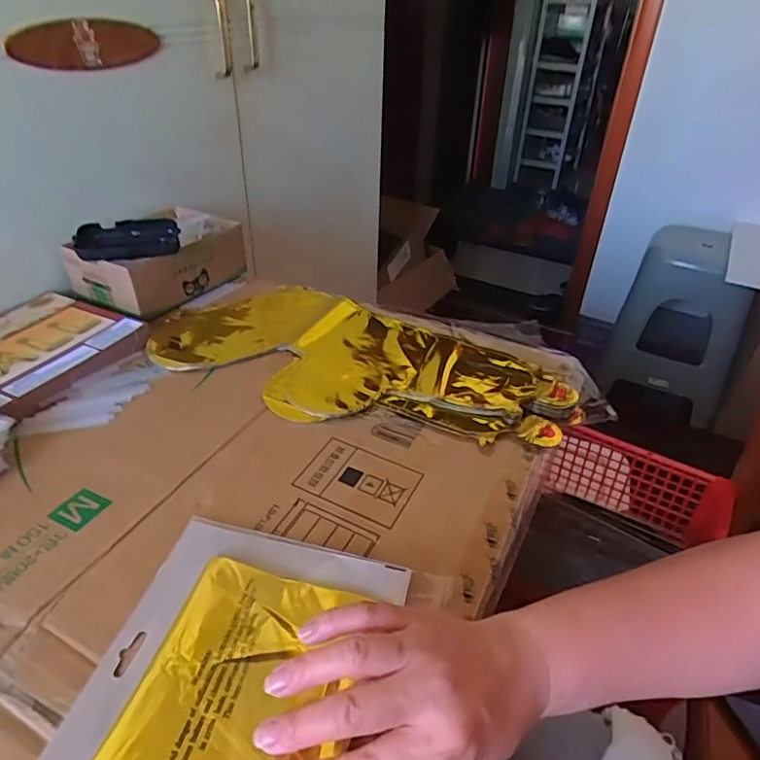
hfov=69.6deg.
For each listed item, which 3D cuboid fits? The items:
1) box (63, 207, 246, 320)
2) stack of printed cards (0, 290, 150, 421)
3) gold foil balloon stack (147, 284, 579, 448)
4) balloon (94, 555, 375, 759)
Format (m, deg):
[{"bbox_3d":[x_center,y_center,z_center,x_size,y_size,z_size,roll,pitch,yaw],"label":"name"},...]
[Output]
[{"bbox_3d":[-0.277,-0.155,0.692,0.139,0.069,0.192,23,41,25],"label":"box"},{"bbox_3d":[-0.379,-0.038,0.584,0.191,0.015,0.194,20,39,21],"label":"stack of printed cards"},{"bbox_3d":[-0.023,-0.026,0.582,0.424,0.015,0.221,18,39,20],"label":"gold foil balloon stack"},{"bbox_3d":[-0.073,0.175,0.309,0.120,0.010,0.143,11,37,11],"label":"balloon"}]

